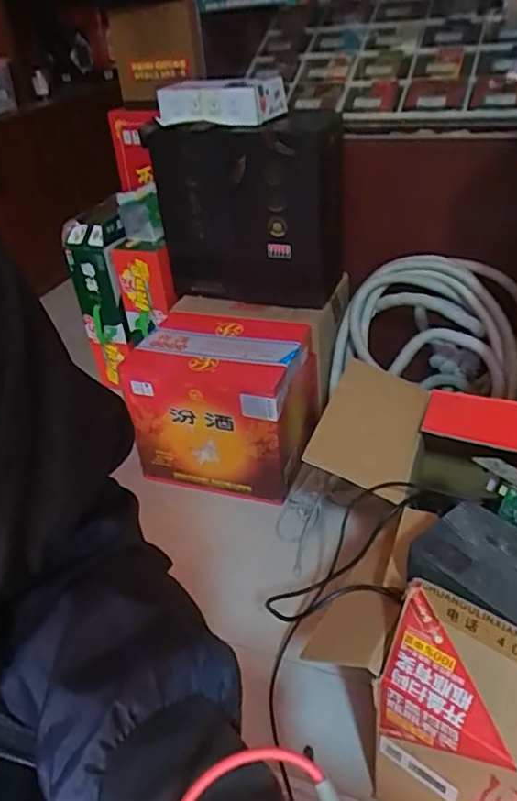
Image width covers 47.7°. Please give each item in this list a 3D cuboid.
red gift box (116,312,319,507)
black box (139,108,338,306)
[{"bbox_3d":[-0.068,-0.002,1.232,0.327,0.281,0.263,10,38,22],"label":"red gift box"},{"bbox_3d":[-0.016,-0.378,1.199,0.376,0.348,0.132,14,40,26],"label":"black box"}]

